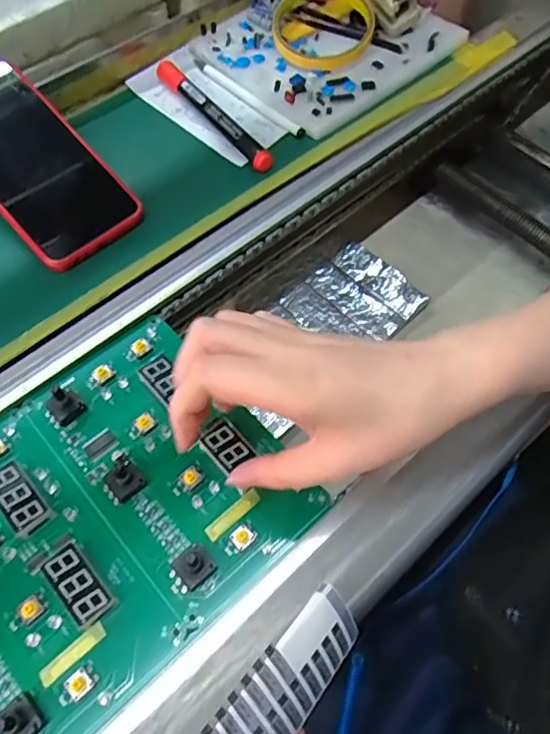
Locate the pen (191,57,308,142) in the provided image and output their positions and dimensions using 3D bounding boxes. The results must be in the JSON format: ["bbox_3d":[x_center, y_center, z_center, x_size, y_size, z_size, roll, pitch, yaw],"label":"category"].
[{"bbox_3d":[-0.024,-0.219,0.456,0.007,0.008,0.128,-39,70,-19],"label":"pen"}]

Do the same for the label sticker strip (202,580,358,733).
[{"bbox_3d":[0.002,0.126,0.217,0.088,0.004,0.033,-39,103,-35],"label":"label sticker strip"}]

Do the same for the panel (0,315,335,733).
[{"bbox_3d":[-0.096,0.077,0.301,0.193,0.017,0.160,-40,70,-19],"label":"panel"}]

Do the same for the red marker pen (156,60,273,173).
[{"bbox_3d":[-0.049,-0.196,0.437,0.014,0.015,0.142,-34,68,-17],"label":"red marker pen"}]

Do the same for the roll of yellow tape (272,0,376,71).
[{"bbox_3d":[0.040,-0.288,0.467,0.083,0.025,0.092,3,62,0],"label":"roll of yellow tape"}]

